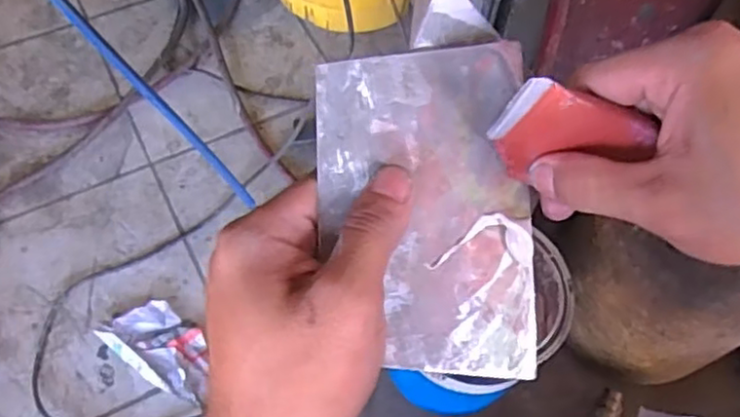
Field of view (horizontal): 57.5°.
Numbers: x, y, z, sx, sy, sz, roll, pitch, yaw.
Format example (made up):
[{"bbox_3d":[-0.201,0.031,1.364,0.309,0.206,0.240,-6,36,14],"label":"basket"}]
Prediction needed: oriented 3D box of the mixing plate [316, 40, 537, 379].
[{"bbox_3d":[0.026,0.001,0.275,0.094,0.004,0.137,-2,88,-24],"label":"mixing plate"}]

